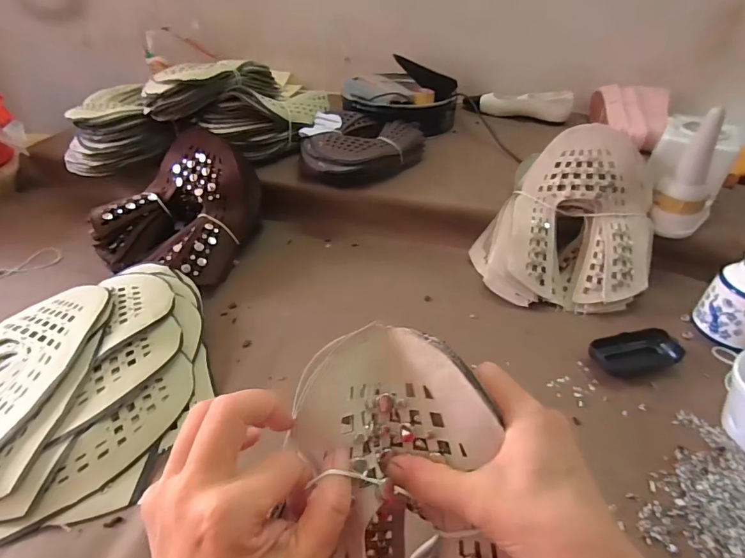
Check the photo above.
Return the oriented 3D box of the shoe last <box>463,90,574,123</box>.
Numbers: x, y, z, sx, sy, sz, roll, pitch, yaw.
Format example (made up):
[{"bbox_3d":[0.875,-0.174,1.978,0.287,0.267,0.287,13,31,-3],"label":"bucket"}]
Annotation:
[{"bbox_3d":[0.340,-0.416,1.025,0.242,0.058,0.050,14,41,16],"label":"shoe last"}]

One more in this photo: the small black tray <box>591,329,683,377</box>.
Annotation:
[{"bbox_3d":[0.333,0.095,0.557,0.118,0.027,0.056,-8,40,-11],"label":"small black tray"}]

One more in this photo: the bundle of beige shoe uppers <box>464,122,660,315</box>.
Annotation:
[{"bbox_3d":[0.286,-0.083,0.630,0.246,0.194,0.182,18,42,21],"label":"bundle of beige shoe uppers"}]

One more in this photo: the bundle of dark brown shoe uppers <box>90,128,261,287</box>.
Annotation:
[{"bbox_3d":[-0.304,-0.122,0.683,0.195,0.153,0.216,9,40,11],"label":"bundle of dark brown shoe uppers"}]

